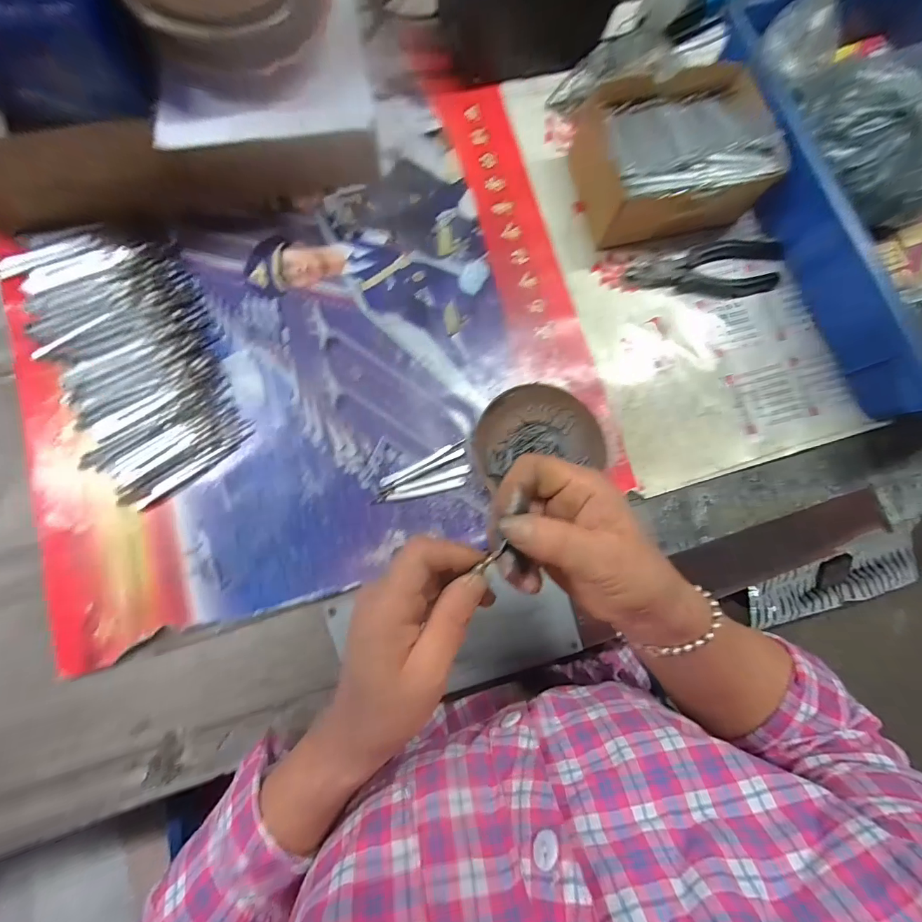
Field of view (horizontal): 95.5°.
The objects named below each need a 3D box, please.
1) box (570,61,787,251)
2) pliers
[{"bbox_3d":[0.199,-0.292,0.407,0.157,0.075,0.137,-16,83,-7],"label":"box"},{"bbox_3d":[0.248,-0.190,0.426,0.160,0.020,0.051,-11,83,-6],"label":"pliers"}]

